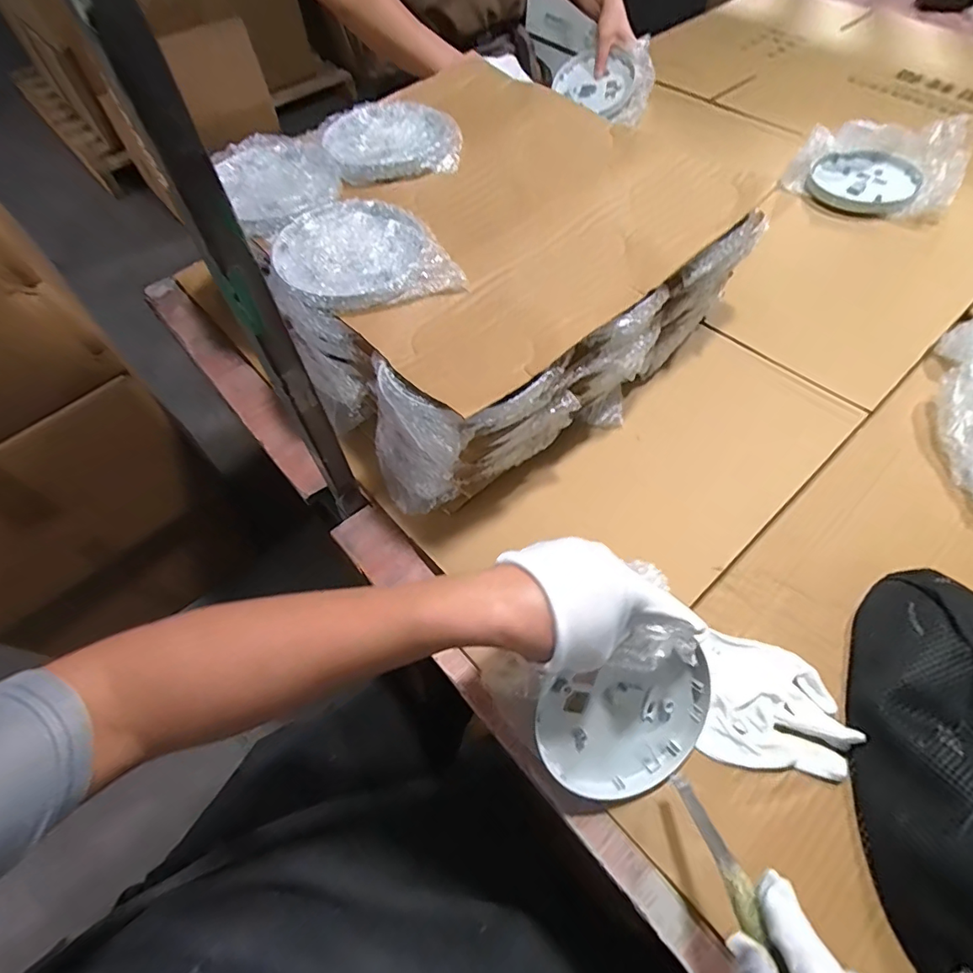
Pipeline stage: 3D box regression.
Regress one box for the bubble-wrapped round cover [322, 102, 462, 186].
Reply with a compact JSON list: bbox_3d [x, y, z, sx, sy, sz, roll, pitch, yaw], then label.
[{"bbox_3d":[-0.102,-0.375,0.557,0.135,0.015,0.133,-1,58,1],"label":"bubble-wrapped round cover"}]

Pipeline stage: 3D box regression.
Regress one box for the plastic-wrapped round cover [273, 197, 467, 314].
[{"bbox_3d":[-0.117,-0.210,0.469,0.133,0.018,0.152,-29,62,-15],"label":"plastic-wrapped round cover"}]

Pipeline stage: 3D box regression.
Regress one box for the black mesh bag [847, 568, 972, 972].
[{"bbox_3d":[0.349,0.187,0.358,0.146,0.071,0.275,9,59,7],"label":"black mesh bag"}]

